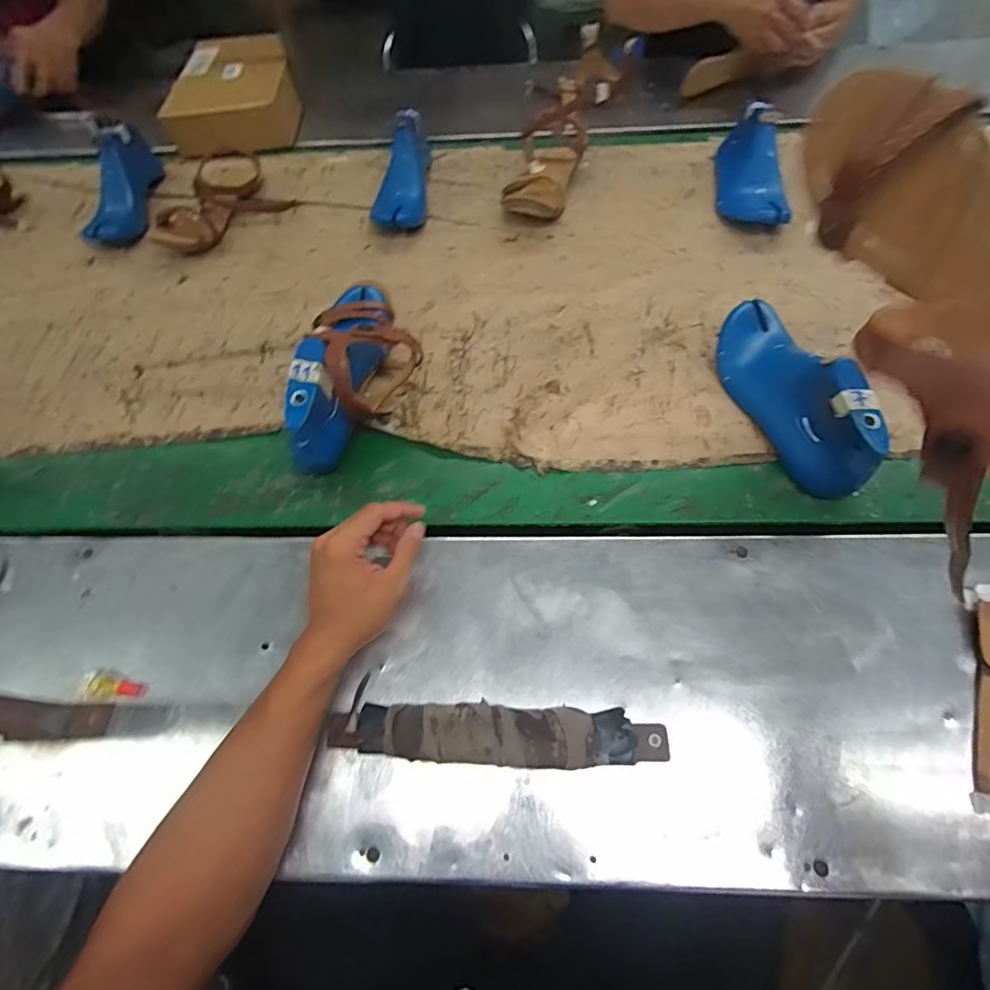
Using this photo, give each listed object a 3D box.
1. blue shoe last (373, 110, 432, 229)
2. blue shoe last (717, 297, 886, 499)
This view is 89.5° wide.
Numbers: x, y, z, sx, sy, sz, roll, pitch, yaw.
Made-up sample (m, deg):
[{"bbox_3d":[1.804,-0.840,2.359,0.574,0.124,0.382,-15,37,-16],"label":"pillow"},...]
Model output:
[{"bbox_3d":[-0.150,-0.511,0.786,0.084,0.092,0.240,1,61,4],"label":"blue shoe last"},{"bbox_3d":[0.319,-0.124,0.540,0.081,0.099,0.257,-10,61,-2],"label":"blue shoe last"}]

